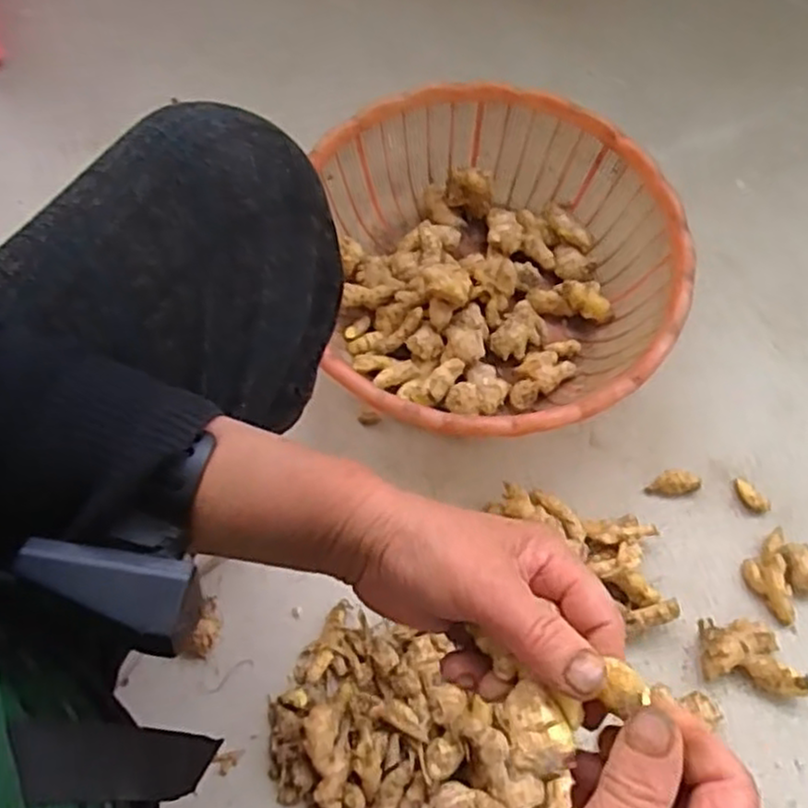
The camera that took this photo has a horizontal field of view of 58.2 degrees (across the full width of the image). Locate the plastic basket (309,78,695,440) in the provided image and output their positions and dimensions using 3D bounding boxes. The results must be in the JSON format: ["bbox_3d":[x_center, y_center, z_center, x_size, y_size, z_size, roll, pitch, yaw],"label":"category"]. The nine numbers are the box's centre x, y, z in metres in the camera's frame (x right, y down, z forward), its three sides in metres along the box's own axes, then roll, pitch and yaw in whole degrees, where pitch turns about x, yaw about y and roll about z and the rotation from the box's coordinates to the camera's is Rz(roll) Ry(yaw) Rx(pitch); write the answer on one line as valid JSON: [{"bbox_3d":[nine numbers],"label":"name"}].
[{"bbox_3d":[0.078,-0.121,0.685,0.328,0.123,0.345,1,68,-3],"label":"plastic basket"}]

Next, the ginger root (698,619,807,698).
[{"bbox_3d":[0.290,0.210,0.606,0.083,0.021,0.053,12,68,2],"label":"ginger root"}]

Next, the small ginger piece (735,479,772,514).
[{"bbox_3d":[0.317,0.085,0.661,0.015,0.010,0.037,-40,75,-17],"label":"small ginger piece"}]

